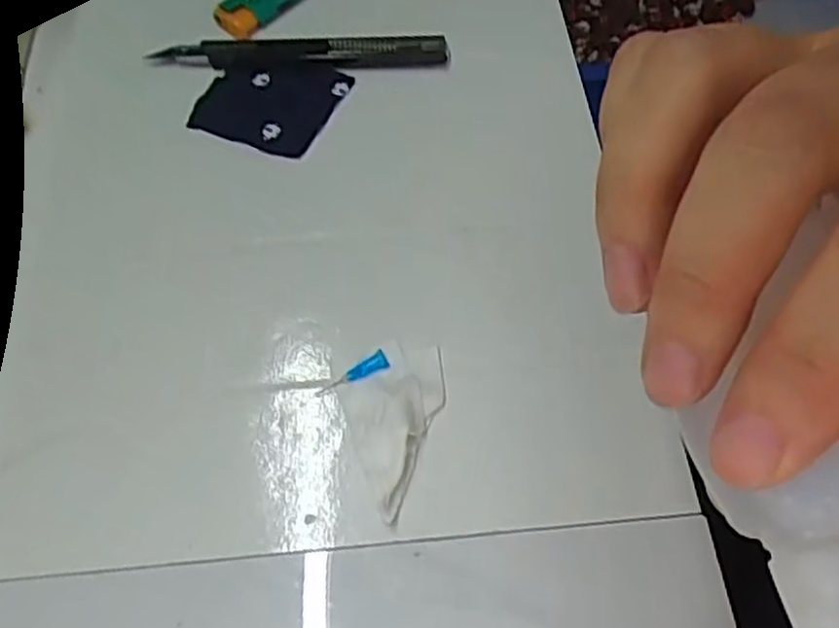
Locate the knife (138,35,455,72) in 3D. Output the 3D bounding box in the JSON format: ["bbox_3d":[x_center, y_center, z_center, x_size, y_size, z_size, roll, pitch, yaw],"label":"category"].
[{"bbox_3d":[-0.058,-0.131,0.380,0.141,0.008,0.018,-1,57,0],"label":"knife"}]

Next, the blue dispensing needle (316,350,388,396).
[{"bbox_3d":[-0.026,0.024,0.294,0.031,0.005,0.007,-28,59,5],"label":"blue dispensing needle"}]

